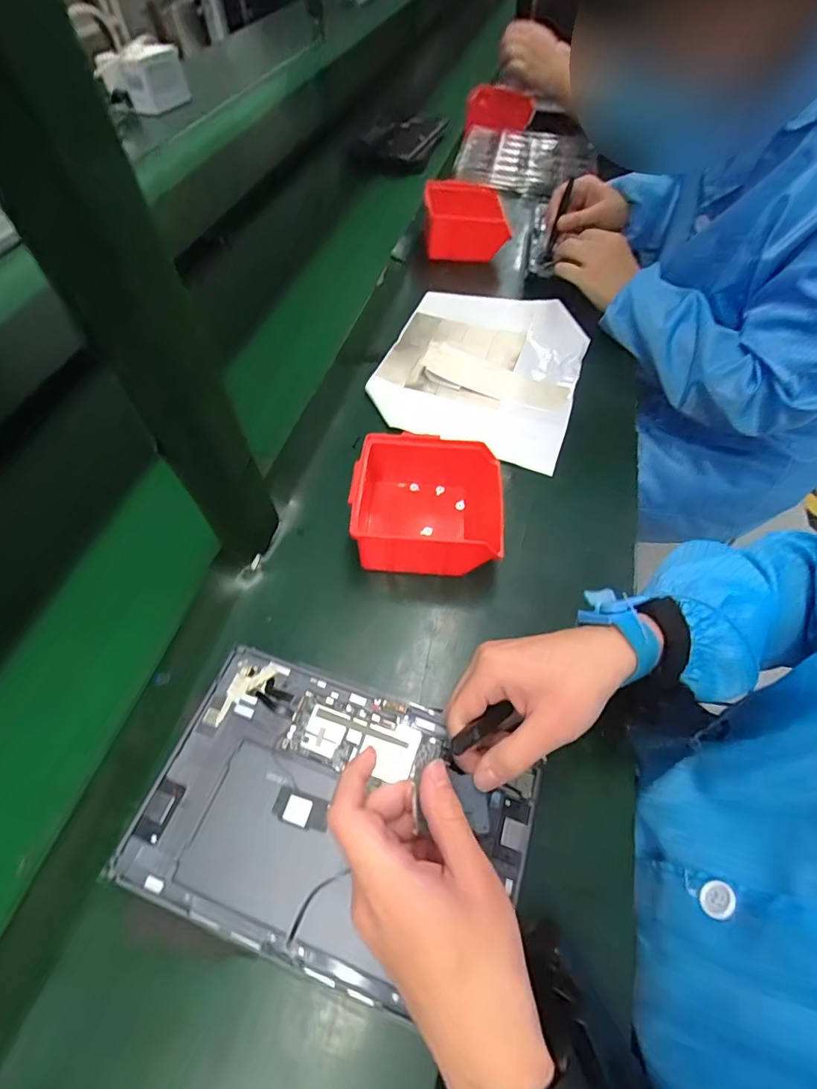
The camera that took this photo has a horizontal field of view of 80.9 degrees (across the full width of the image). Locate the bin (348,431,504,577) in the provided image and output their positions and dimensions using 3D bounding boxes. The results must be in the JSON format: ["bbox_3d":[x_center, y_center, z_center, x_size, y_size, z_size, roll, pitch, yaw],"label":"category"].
[{"bbox_3d":[0.019,-0.035,0.451,0.139,0.065,0.117,5,53,-1],"label":"bin"}]

